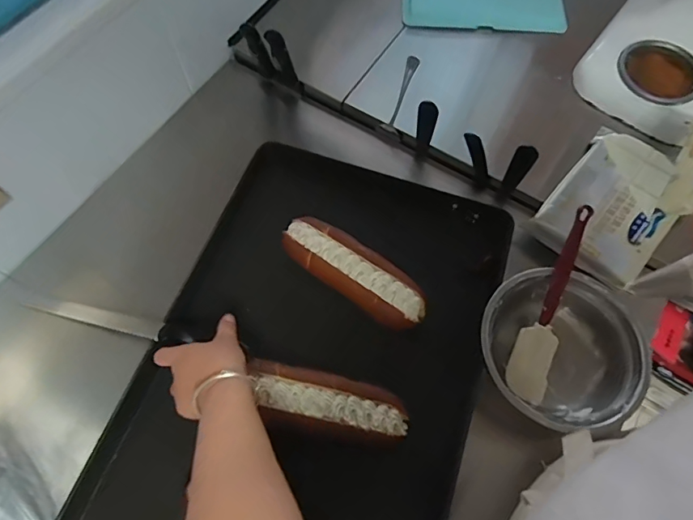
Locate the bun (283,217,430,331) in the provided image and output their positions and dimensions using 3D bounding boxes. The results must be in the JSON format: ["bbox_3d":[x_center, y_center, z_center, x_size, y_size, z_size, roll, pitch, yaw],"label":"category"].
[{"bbox_3d":[0.009,0.022,0.637,0.217,0.067,0.072,32,69,12],"label":"bun"}]

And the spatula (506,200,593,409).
[{"bbox_3d":[0.267,0.057,0.596,0.054,0.026,0.253,20,92,8],"label":"spatula"}]

